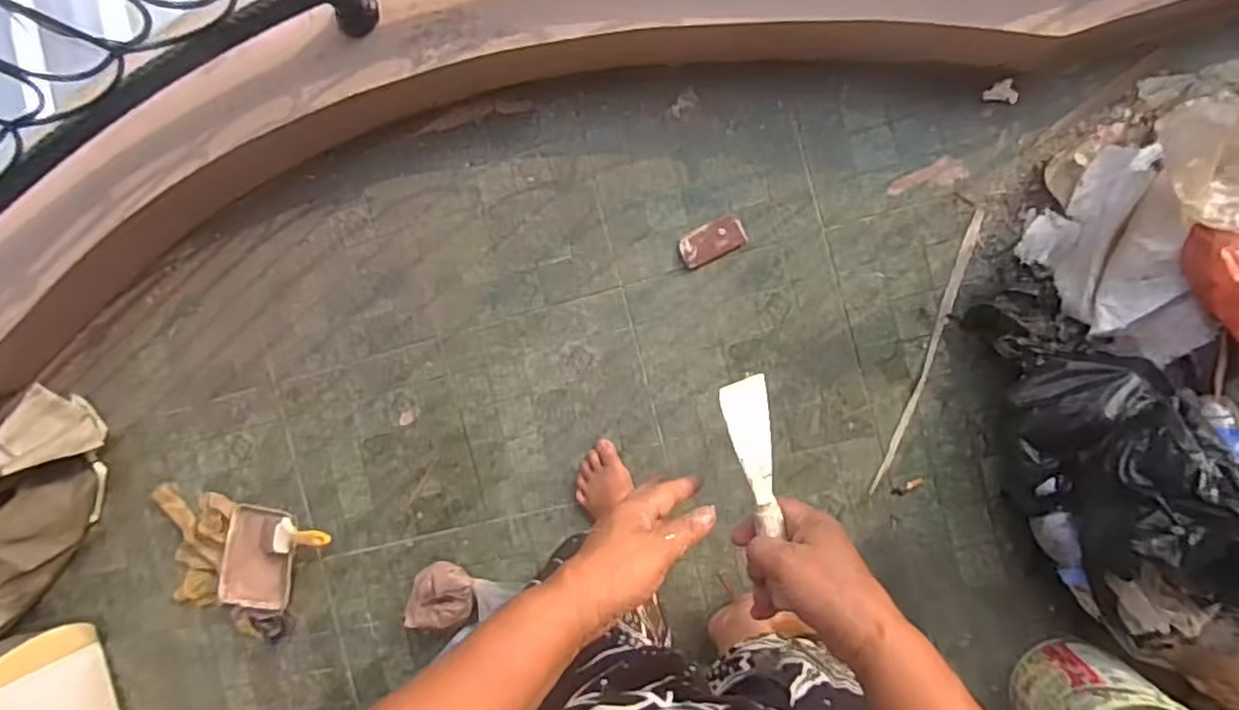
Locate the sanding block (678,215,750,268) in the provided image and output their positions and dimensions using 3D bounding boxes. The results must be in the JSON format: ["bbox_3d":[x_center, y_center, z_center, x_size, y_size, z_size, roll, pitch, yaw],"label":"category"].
[{"bbox_3d":[0.157,-0.190,1.124,0.110,0.019,0.060,-25,89,8],"label":"sanding block"}]

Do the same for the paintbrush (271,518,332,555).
[{"bbox_3d":[-0.570,0.328,1.198,0.147,0.028,0.062,-3,92,26],"label":"paintbrush"}]

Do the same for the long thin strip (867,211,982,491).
[{"bbox_3d":[0.498,-0.001,1.077,0.022,0.006,0.472,19,94,7],"label":"long thin strip"}]

